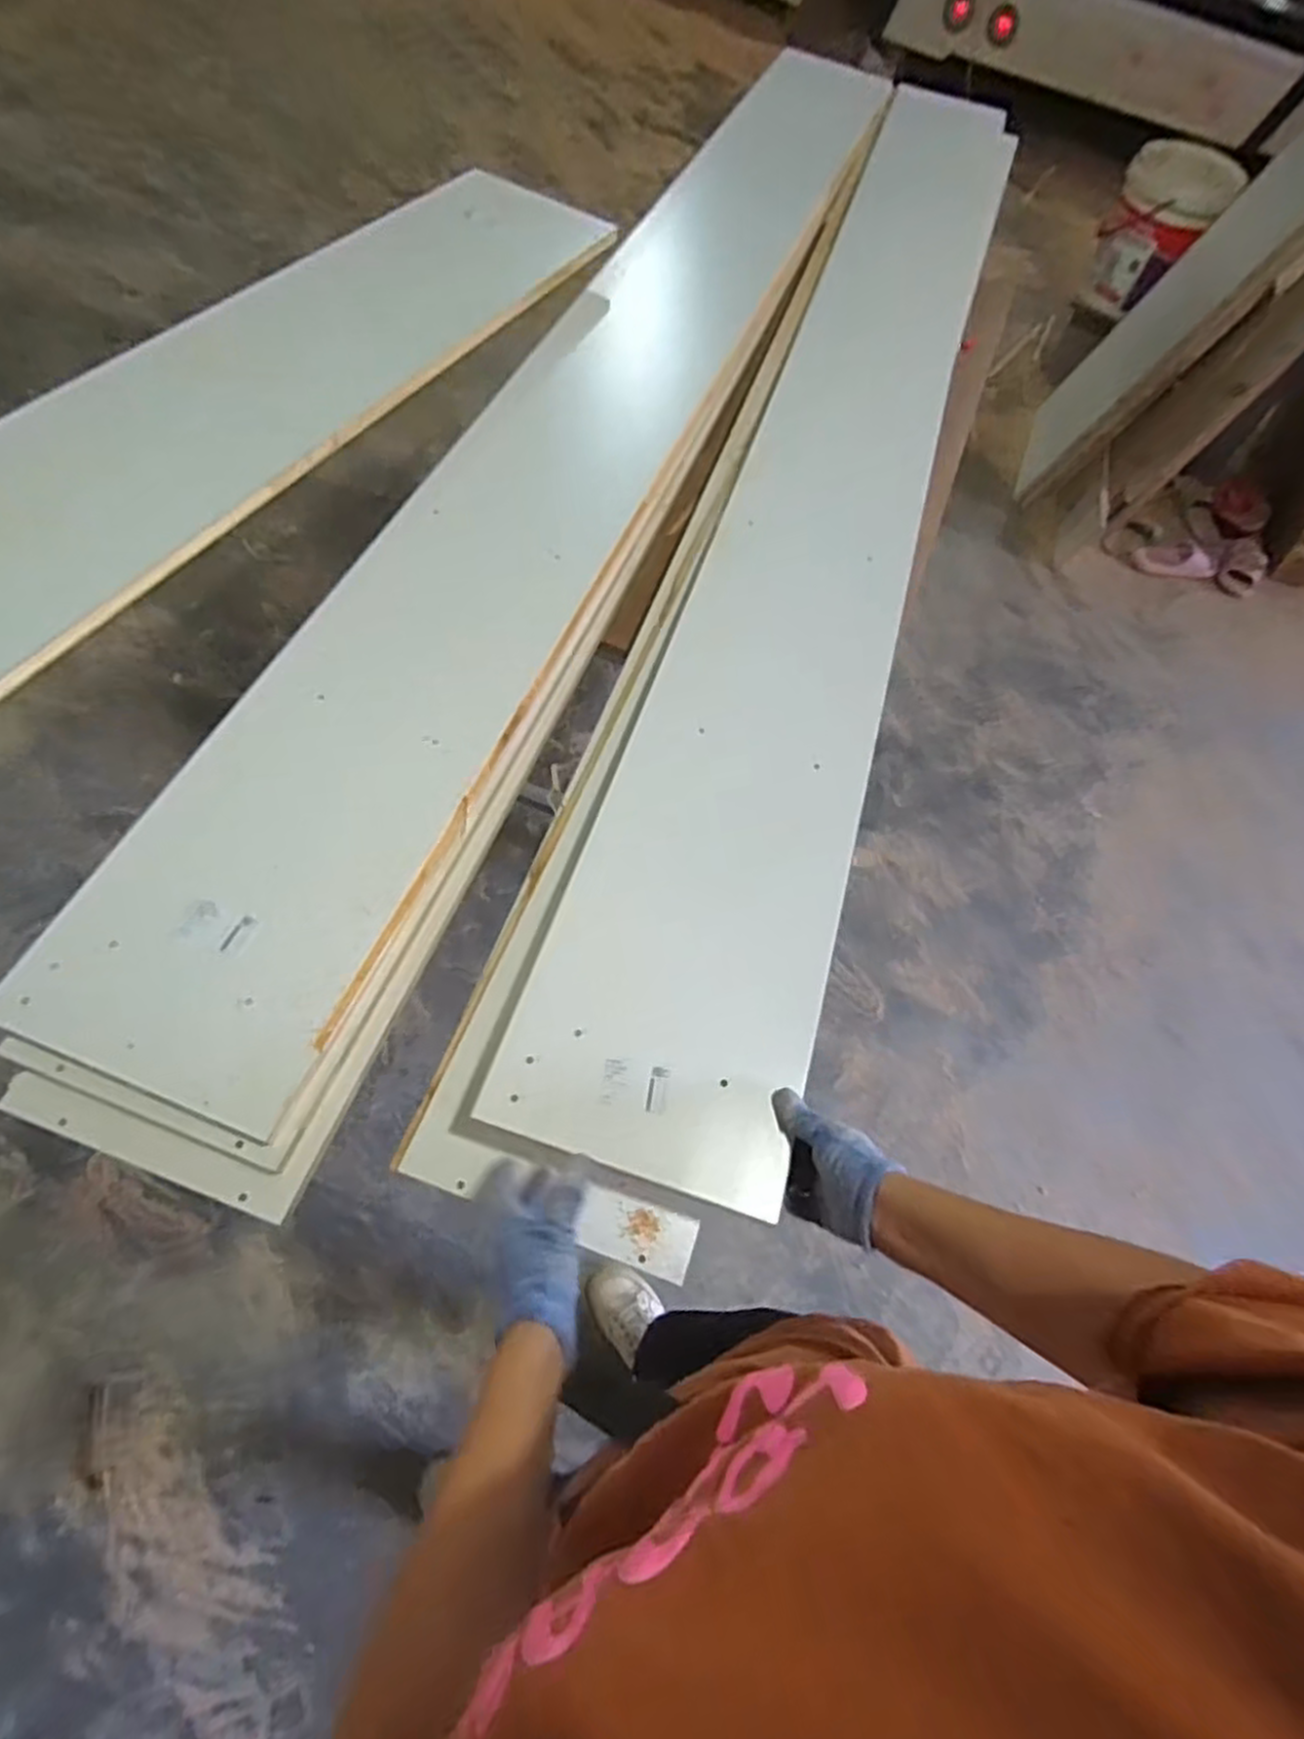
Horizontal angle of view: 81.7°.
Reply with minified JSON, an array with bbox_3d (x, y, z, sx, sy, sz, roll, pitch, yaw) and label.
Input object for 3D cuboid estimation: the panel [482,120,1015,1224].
[{"bbox_3d":[0.286,-0.608,1.028,0.237,0.029,1.946,17,62,5],"label":"panel"}]

